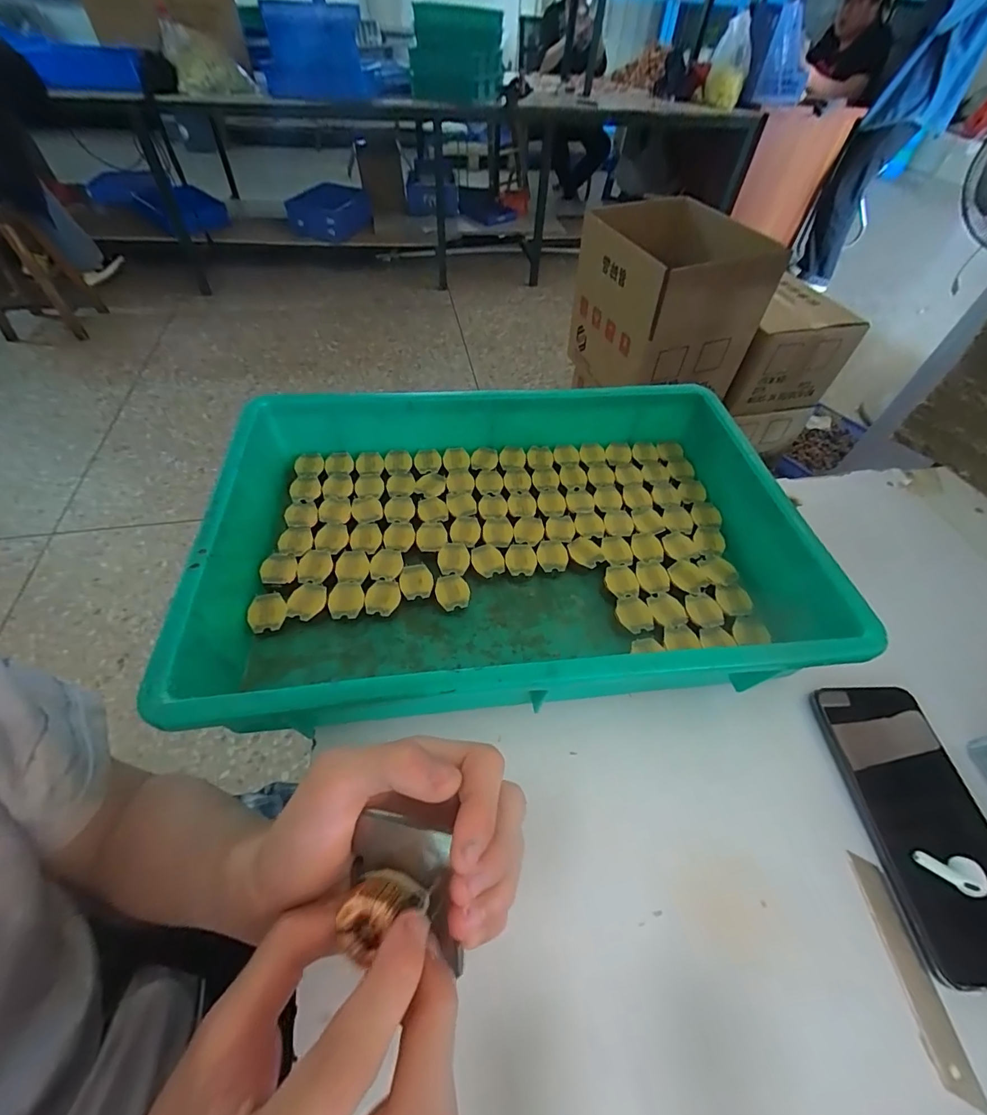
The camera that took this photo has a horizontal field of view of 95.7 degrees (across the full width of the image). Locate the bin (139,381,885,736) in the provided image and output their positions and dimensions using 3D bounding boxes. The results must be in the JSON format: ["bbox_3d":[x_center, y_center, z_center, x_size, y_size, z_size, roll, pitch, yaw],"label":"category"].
[{"bbox_3d":[0.011,-0.018,0.358,0.414,0.082,0.278,-5,53,-5],"label":"bin"}]

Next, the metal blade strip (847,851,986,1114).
[{"bbox_3d":[0.226,0.222,0.242,0.021,0.004,0.097,6,51,-4],"label":"metal blade strip"}]

